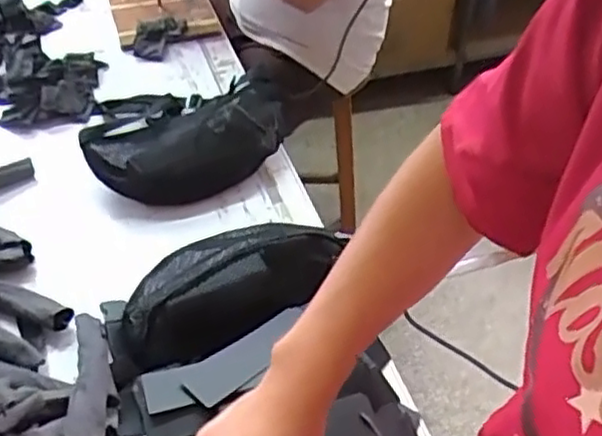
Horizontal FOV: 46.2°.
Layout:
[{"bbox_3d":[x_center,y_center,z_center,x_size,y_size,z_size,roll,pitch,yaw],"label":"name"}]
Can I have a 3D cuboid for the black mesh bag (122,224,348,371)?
[{"bbox_3d":[-0.086,0.068,0.820,0.265,0.091,0.134,-21,48,-21],"label":"black mesh bag"}]

